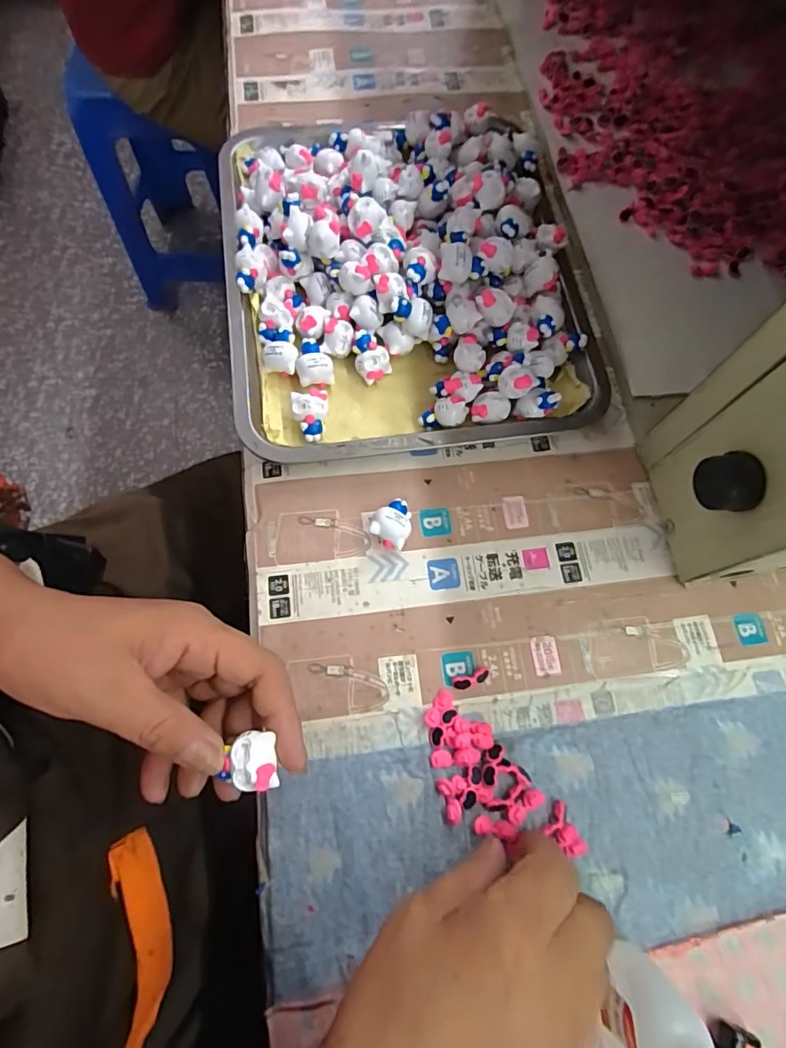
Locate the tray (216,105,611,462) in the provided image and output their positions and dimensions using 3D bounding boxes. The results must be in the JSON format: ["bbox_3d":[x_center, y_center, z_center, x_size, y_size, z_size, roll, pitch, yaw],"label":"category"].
[{"bbox_3d":[0.008,-0.196,0.376,0.265,0.049,0.305,-10,72,-5],"label":"tray"}]

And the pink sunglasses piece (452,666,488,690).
[{"bbox_3d":[0.048,0.094,0.306,0.023,0.006,0.009,-19,73,-7],"label":"pink sunglasses piece"}]

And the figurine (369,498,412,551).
[{"bbox_3d":[0.001,-0.002,0.328,0.023,0.022,0.030,26,72,7],"label":"figurine"}]

